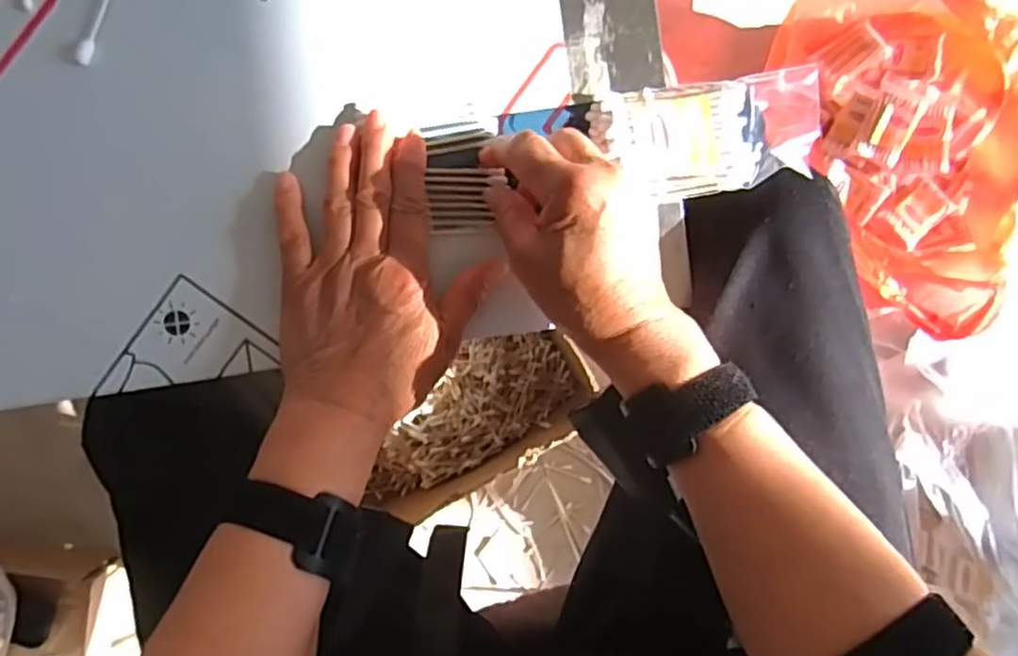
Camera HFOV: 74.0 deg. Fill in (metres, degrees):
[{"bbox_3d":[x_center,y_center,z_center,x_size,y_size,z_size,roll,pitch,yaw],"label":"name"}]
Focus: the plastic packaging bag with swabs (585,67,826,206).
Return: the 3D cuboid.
[{"bbox_3d":[0.113,-0.108,0.386,0.123,0.027,0.062,-7,94,-6],"label":"plastic packaging bag with swabs"}]

